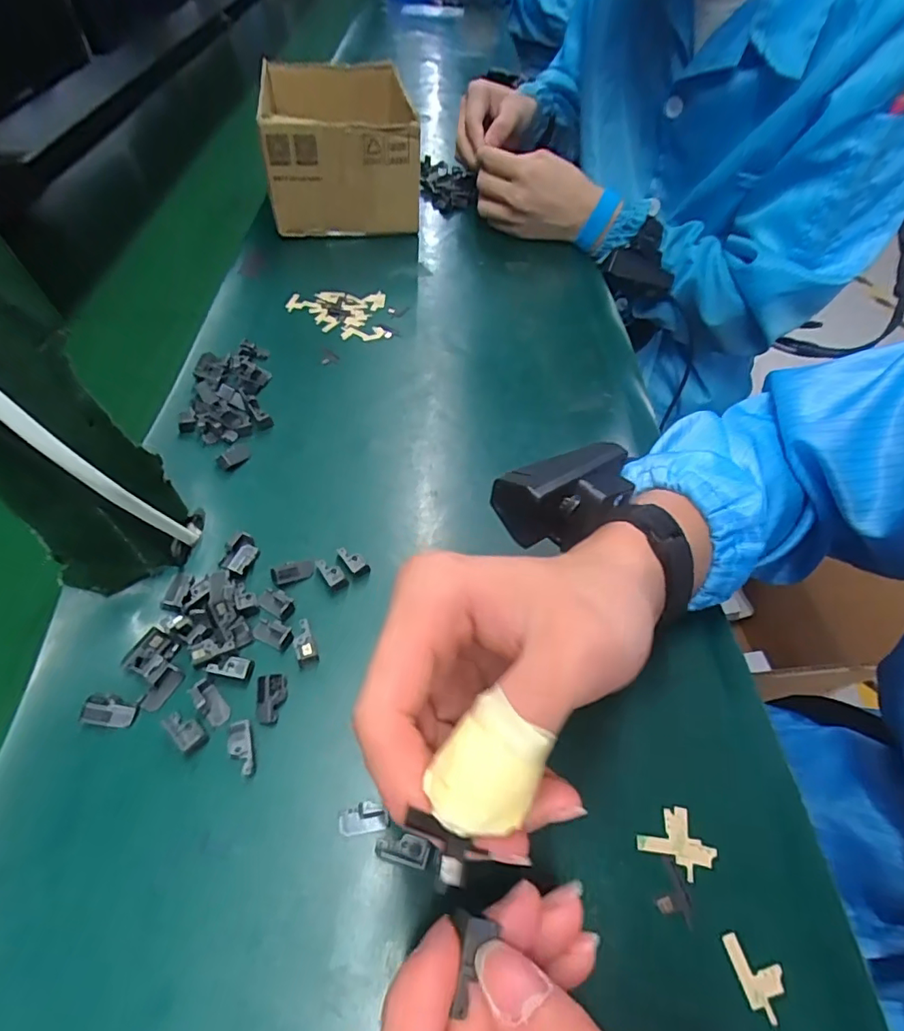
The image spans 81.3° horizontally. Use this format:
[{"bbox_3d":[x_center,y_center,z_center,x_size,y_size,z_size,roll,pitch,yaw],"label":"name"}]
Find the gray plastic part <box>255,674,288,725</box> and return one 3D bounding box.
[{"bbox_3d":[-0.087,0.088,0.253,0.013,0.006,0.023,-3,52,-8],"label":"gray plastic part"}]

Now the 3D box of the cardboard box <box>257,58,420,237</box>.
[{"bbox_3d":[-0.126,-0.406,0.583,0.159,0.105,0.209,-4,52,-9],"label":"cardboard box"}]

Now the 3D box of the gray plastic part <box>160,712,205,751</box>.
[{"bbox_3d":[-0.124,0.099,0.244,0.022,0.006,0.011,37,57,22],"label":"gray plastic part"}]

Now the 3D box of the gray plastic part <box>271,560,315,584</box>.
[{"bbox_3d":[-0.089,0.032,0.297,0.023,0.008,0.011,-14,55,-16],"label":"gray plastic part"}]

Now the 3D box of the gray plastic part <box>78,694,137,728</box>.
[{"bbox_3d":[-0.160,0.090,0.245,0.021,0.008,0.013,8,52,1],"label":"gray plastic part"}]

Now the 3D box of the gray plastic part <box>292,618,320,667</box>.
[{"bbox_3d":[-0.076,0.065,0.270,0.011,0.008,0.022,-18,56,-19],"label":"gray plastic part"}]

